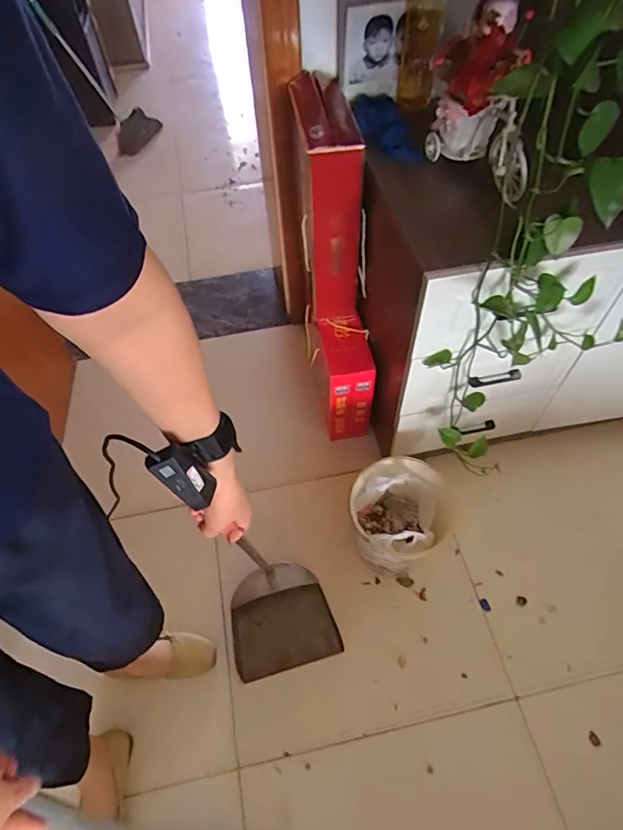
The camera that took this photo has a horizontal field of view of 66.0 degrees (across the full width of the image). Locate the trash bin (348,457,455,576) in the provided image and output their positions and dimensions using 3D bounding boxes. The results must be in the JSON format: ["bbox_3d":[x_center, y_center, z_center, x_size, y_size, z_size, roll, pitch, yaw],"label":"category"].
[{"bbox_3d":[0.190,0.236,1.079,0.197,0.275,0.208,-2,56,0],"label":"trash bin"}]

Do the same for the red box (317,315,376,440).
[{"bbox_3d":[0.079,-0.090,1.247,0.117,0.273,0.204,-10,56,-5],"label":"red box"}]

